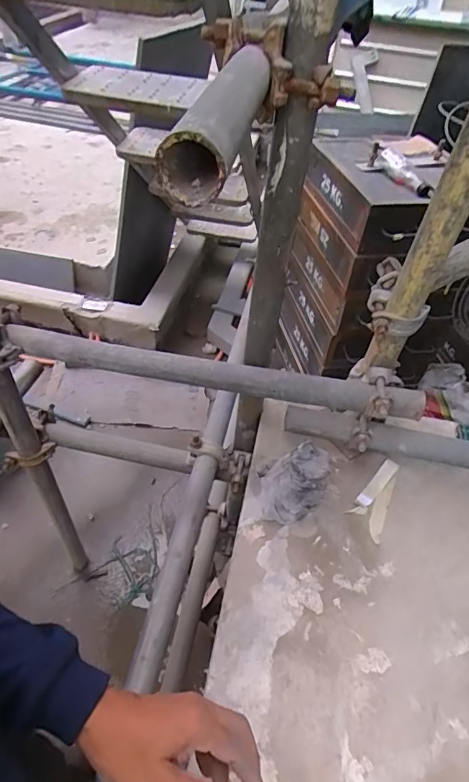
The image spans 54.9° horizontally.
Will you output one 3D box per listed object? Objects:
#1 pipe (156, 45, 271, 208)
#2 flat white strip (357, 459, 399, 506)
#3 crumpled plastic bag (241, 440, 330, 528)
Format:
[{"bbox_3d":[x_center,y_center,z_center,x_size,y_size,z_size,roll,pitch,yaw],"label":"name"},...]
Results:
[{"bbox_3d":[0.001,-0.246,0.390,0.045,0.045,0.283,12,48,6],"label":"pipe"},{"bbox_3d":[0.255,0.163,0.799,0.024,0.008,0.109,39,59,18],"label":"flat white strip"},{"bbox_3d":[0.089,0.156,0.749,0.113,0.078,0.128,16,49,8],"label":"crumpled plastic bag"}]

